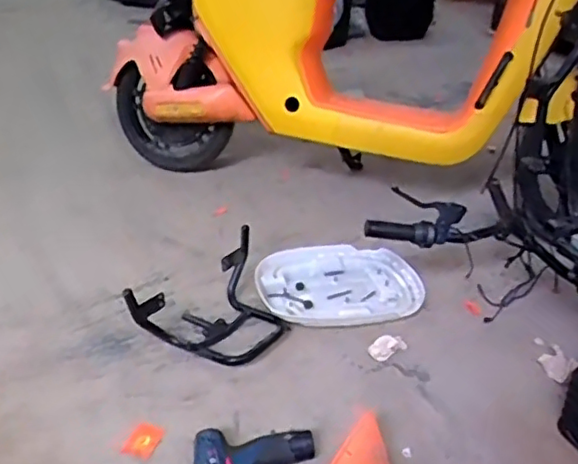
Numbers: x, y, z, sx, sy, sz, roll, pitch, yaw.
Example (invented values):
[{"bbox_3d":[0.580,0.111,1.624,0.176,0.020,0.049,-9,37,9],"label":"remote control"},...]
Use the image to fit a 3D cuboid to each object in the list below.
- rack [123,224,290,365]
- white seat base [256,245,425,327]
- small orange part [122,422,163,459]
[{"bbox_3d":[-0.123,0.151,1.276,0.211,0.138,0.357,24,35,29],"label":"rack"},{"bbox_3d":[0.115,0.116,1.453,0.359,0.034,0.257,-2,31,-12],"label":"white seat base"},{"bbox_3d":[-0.244,0.350,1.072,0.060,0.004,0.068,7,31,23],"label":"small orange part"}]

